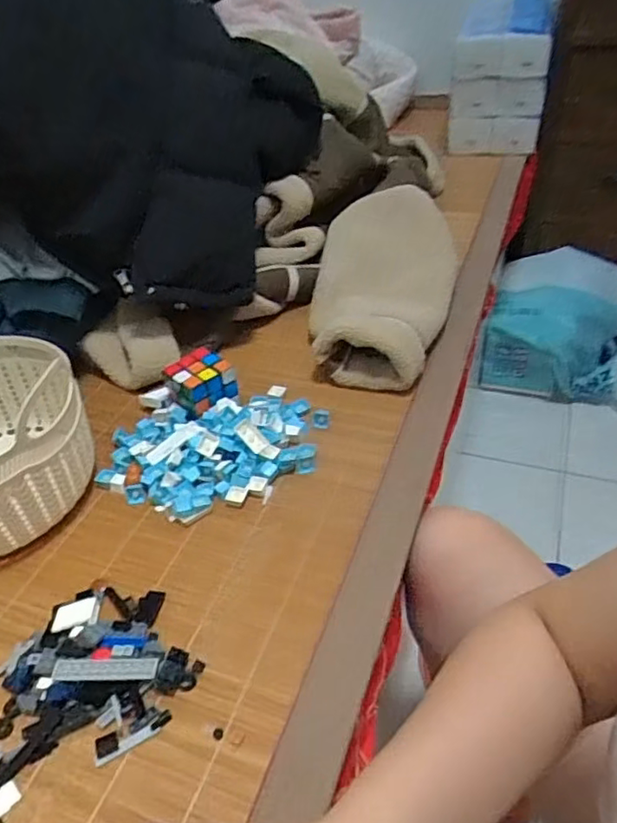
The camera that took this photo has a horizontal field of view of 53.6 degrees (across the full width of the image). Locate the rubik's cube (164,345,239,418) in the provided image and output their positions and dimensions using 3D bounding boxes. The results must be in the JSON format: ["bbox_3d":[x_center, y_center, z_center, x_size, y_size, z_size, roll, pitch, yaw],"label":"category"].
[{"bbox_3d":[-0.120,-0.029,0.698,0.063,0.060,0.064,-31,47,-27],"label":"rubik's cube"}]

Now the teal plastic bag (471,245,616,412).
[{"bbox_3d":[0.627,-0.195,1.384,0.431,0.193,0.323,8,42,15],"label":"teal plastic bag"}]

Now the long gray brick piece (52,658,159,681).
[{"bbox_3d":[-0.155,0.198,0.466,0.078,0.007,0.017,-3,41,3],"label":"long gray brick piece"}]

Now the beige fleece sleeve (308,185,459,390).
[{"bbox_3d":[0.102,-0.180,0.824,0.176,0.093,0.371,7,42,14],"label":"beige fleece sleeve"}]

